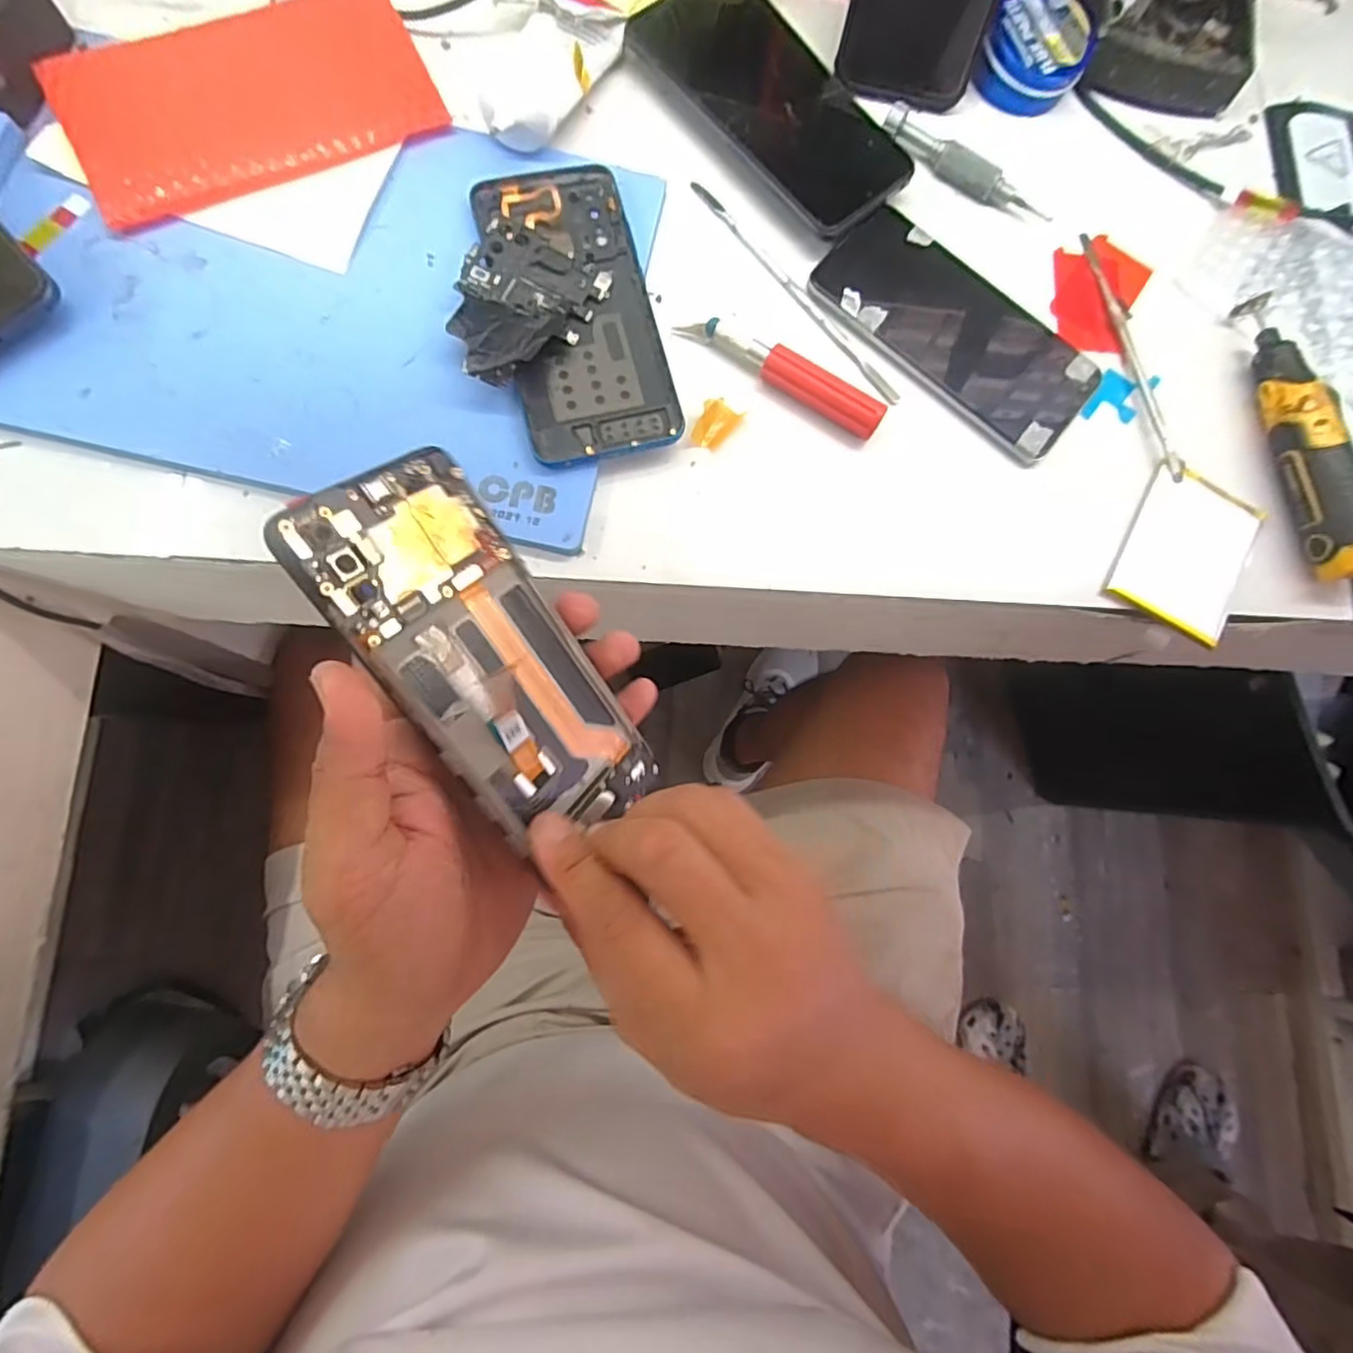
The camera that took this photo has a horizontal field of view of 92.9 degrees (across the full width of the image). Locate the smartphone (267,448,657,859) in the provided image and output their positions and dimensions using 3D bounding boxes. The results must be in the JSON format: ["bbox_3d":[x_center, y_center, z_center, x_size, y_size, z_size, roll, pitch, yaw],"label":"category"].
[{"bbox_3d":[-0.066,-0.004,0.235,0.071,0.010,0.150,-49,117,-41],"label":"smartphone"}]

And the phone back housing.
[{"bbox_3d":[-0.051,-0.190,0.328,0.075,0.012,0.166,-13,85,-8],"label":"phone back housing"}]

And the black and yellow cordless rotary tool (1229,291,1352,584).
[{"bbox_3d":[0.346,-0.134,0.349,0.032,0.033,0.165,-6,84,-7],"label":"black and yellow cordless rotary tool"}]

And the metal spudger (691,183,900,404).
[{"bbox_3d":[0.064,-0.212,0.349,0.012,0.004,0.167,-41,89,-10],"label":"metal spudger"}]

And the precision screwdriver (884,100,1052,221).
[{"bbox_3d":[0.168,-0.293,0.369,0.107,0.014,0.017,27,81,-3],"label":"precision screwdriver"}]

